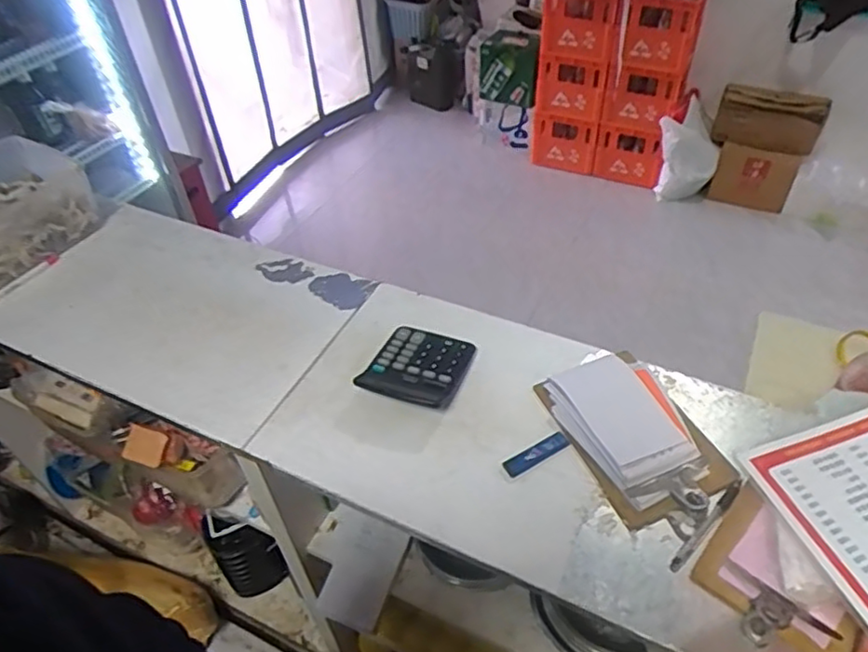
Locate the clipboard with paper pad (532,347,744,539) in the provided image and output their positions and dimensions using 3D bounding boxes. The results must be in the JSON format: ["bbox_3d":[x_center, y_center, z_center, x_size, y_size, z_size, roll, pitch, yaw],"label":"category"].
[{"bbox_3d":[0.236,0.127,0.744,0.141,0.025,0.234,-20,47,-15],"label":"clipboard with paper pad"}]

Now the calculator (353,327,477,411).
[{"bbox_3d":[-0.018,0.050,0.829,0.119,0.023,0.123,13,48,16],"label":"calculator"}]

